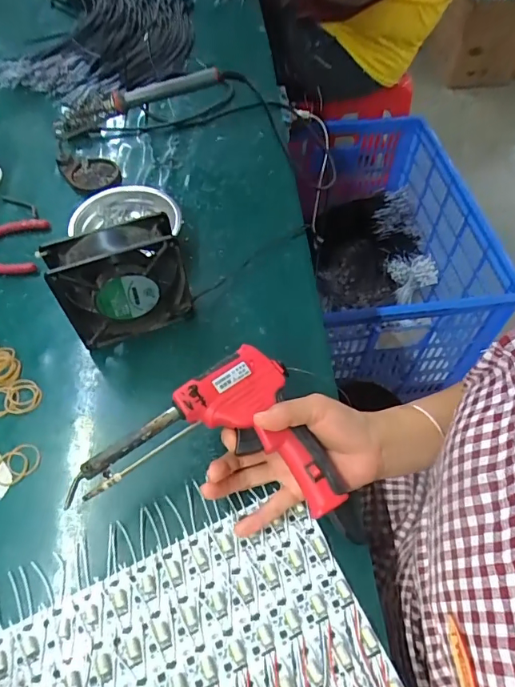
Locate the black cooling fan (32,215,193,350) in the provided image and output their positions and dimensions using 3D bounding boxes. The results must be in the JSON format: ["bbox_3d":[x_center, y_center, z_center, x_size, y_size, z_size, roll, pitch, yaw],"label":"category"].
[{"bbox_3d":[-0.131,-0.059,0.457,0.117,0.110,0.038,-16,55,-12],"label":"black cooling fan"}]

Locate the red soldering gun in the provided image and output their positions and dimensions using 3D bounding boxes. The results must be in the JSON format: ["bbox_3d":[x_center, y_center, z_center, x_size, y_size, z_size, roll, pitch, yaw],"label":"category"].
[{"bbox_3d":[-0.034,0.067,0.380,0.201,0.044,0.122,2,53,3],"label":"red soldering gun"}]

